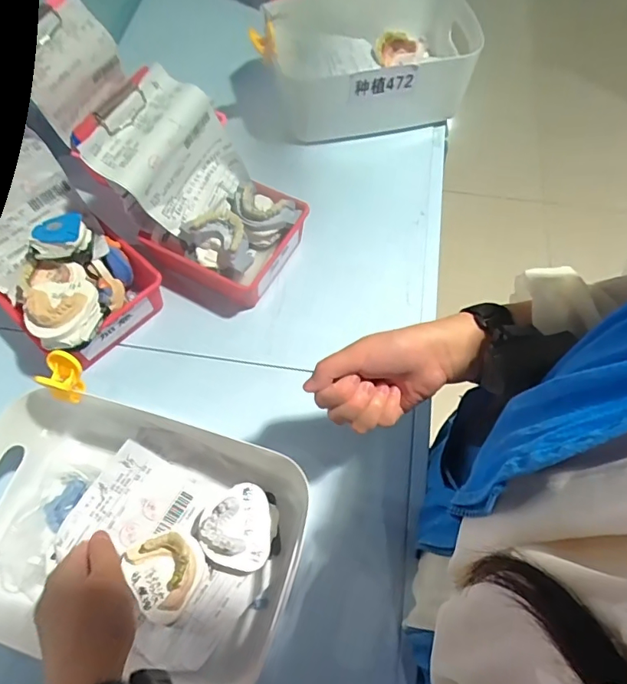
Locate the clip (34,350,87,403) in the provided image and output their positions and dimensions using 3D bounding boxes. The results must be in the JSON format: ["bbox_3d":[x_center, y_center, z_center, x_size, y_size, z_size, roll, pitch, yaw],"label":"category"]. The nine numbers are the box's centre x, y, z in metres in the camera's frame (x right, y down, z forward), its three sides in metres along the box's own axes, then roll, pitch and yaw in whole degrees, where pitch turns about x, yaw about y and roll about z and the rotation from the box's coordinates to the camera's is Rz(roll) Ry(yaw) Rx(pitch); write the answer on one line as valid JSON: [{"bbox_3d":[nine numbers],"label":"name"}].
[{"bbox_3d":[-0.231,0.033,0.458,0.027,0.052,0.038,0,63,1],"label":"clip"}]

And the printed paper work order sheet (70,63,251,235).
[{"bbox_3d":[-0.167,-0.225,0.593,0.047,0.192,0.158,11,75,43],"label":"printed paper work order sheet"}]

